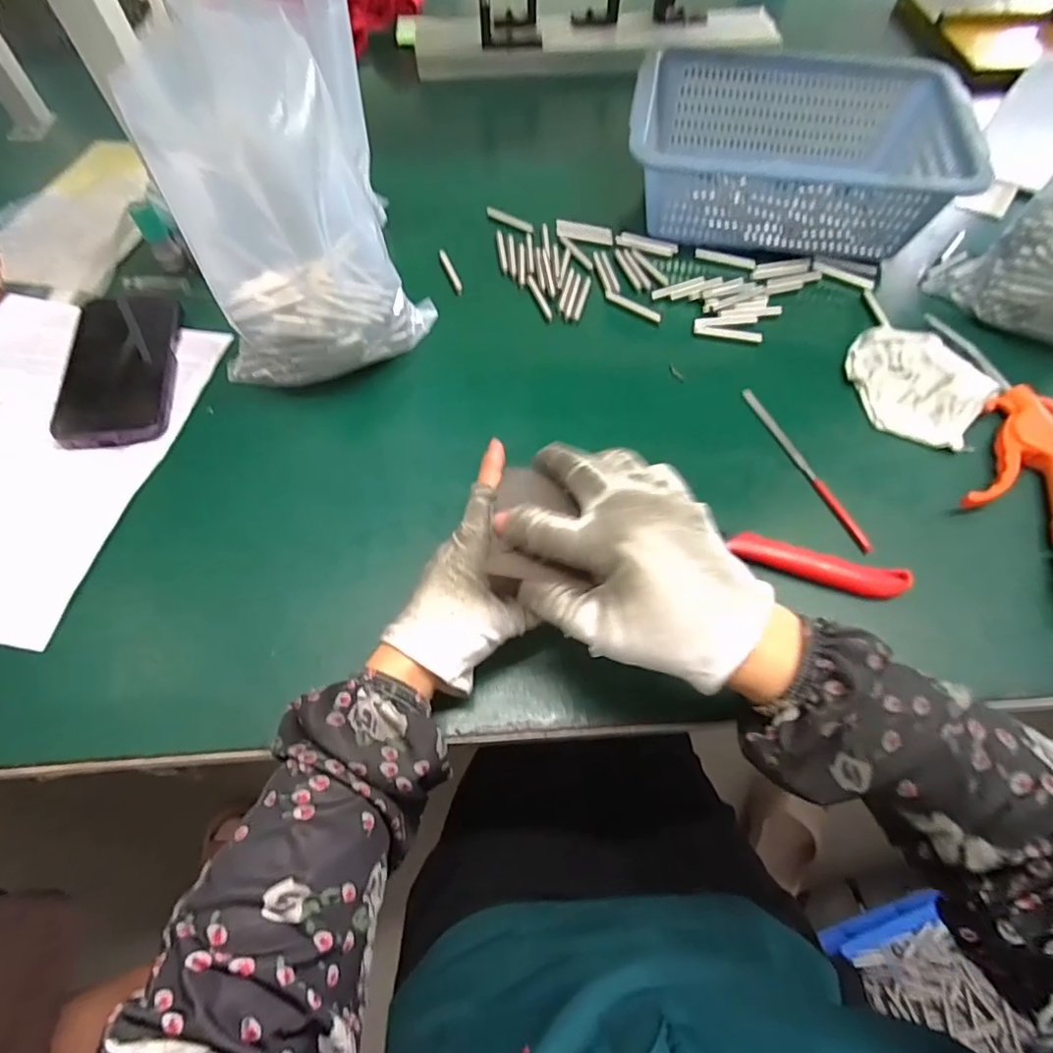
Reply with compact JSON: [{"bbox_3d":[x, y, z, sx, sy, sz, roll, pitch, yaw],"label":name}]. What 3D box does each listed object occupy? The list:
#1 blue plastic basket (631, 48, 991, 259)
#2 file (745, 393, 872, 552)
[{"bbox_3d":[0.252,-0.369,0.543,0.285,0.096,0.211,12,61,7],"label":"blue plastic basket"},{"bbox_3d":[0.208,-0.048,0.414,0.009,0.006,0.158,-18,62,-10],"label":"file"}]

